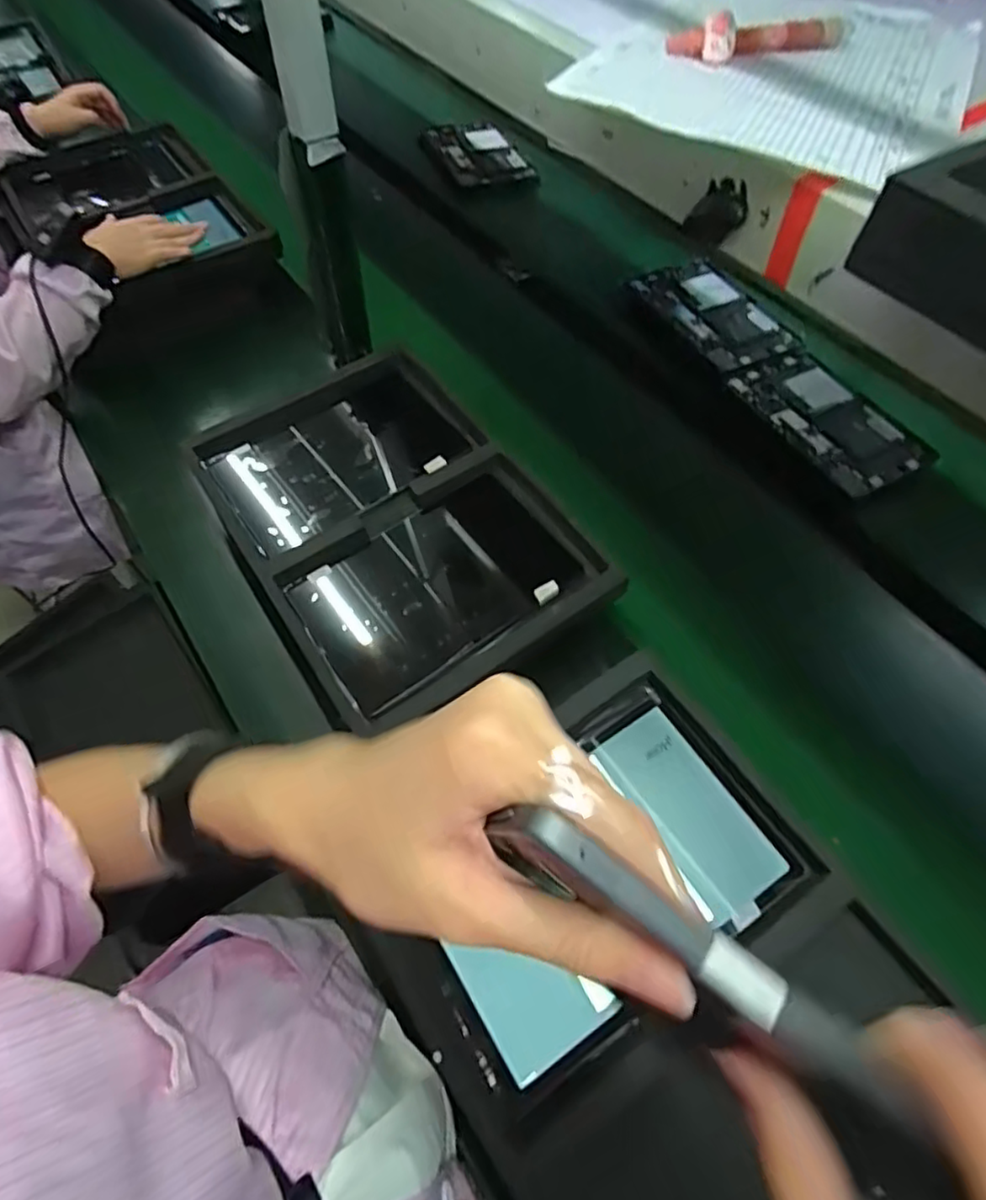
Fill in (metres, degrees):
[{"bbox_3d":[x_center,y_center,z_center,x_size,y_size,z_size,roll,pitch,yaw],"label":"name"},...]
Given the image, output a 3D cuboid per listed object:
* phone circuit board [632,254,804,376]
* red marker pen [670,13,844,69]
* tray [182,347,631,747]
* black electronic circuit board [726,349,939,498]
[{"bbox_3d":[0.350,-0.458,1.008,0.157,0.012,0.258,-22,61,-15],"label":"phone circuit board"},{"bbox_3d":[0.173,-0.357,0.398,0.125,0.026,0.023,-14,60,-10],"label":"red marker pen"},{"bbox_3d":[-0.096,-0.097,0.677,0.326,0.052,0.418,-28,63,-18],"label":"tray"},{"bbox_3d":[0.468,-0.256,0.881,0.171,0.008,0.256,-27,63,-17],"label":"black electronic circuit board"}]

